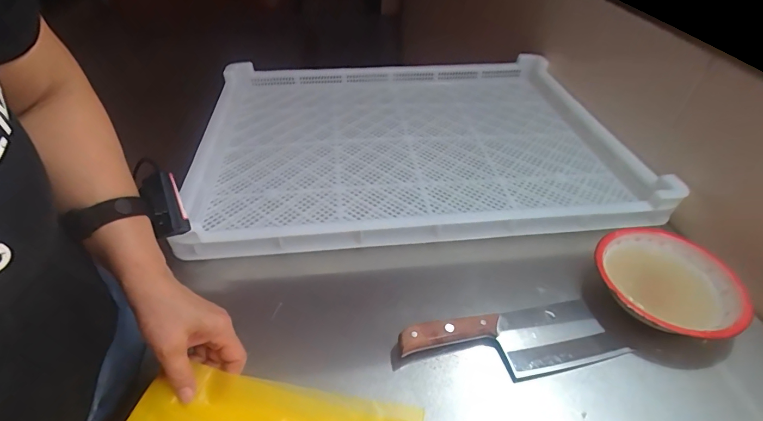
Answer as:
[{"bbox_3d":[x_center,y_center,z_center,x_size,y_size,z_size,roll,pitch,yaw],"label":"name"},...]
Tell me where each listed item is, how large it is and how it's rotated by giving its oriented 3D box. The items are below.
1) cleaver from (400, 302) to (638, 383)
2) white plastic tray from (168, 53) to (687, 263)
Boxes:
[{"bbox_3d":[0.160,0.157,0.466,0.268,0.032,0.081,-7,44,-9],"label":"cleaver"},{"bbox_3d":[0.044,-0.147,0.752,0.743,0.065,0.535,-4,44,-6],"label":"white plastic tray"}]

